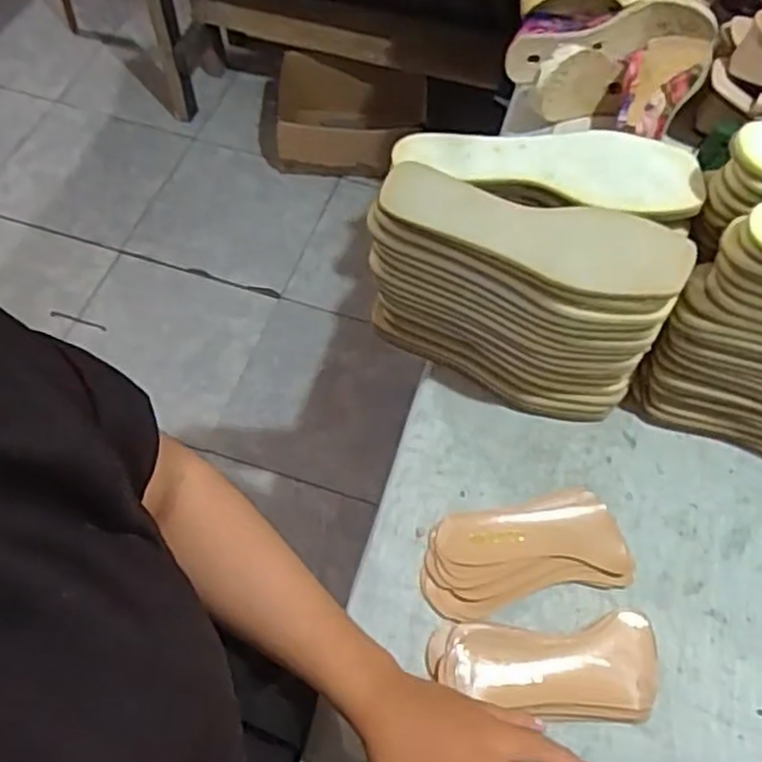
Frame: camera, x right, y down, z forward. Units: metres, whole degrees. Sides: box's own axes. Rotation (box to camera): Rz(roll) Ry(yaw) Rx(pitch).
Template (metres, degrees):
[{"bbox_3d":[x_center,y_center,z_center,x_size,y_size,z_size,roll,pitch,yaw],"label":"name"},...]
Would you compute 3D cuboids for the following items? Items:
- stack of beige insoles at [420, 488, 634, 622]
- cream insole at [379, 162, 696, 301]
[{"bbox_3d":[0.118,0.142,0.619,0.167,0.025,0.084,-10,60,-9],"label":"stack of beige insoles"},{"bbox_3d":[0.117,-0.113,0.567,0.234,0.015,0.083,12,60,1],"label":"cream insole"}]

